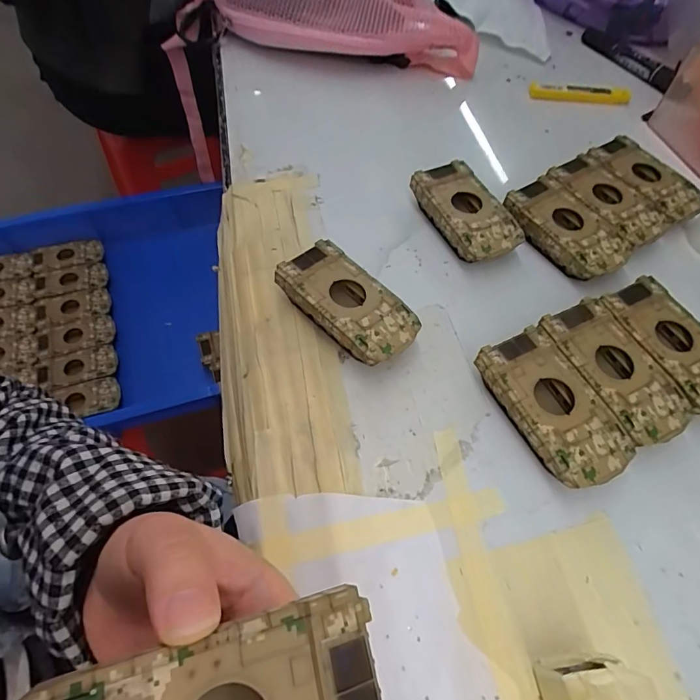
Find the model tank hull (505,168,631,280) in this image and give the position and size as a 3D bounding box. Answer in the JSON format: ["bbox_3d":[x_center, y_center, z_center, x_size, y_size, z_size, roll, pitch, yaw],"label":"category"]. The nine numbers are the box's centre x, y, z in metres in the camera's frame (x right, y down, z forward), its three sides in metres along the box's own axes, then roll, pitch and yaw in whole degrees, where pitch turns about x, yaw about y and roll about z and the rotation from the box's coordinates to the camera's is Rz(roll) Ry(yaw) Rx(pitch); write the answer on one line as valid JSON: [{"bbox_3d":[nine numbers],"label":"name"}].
[{"bbox_3d":[0.171,-0.095,0.351,0.055,0.021,0.093,-29,65,-18],"label":"model tank hull"}]

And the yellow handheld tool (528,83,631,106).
[{"bbox_3d":[0.242,-0.271,0.468,0.104,0.012,0.013,6,60,1],"label":"yellow handheld tool"}]

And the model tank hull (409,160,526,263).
[{"bbox_3d":[0.092,-0.107,0.356,0.051,0.026,0.091,-23,63,-15],"label":"model tank hull"}]

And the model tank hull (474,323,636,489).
[{"bbox_3d":[0.122,0.037,0.274,0.052,0.025,0.095,-22,63,-15],"label":"model tank hull"}]

